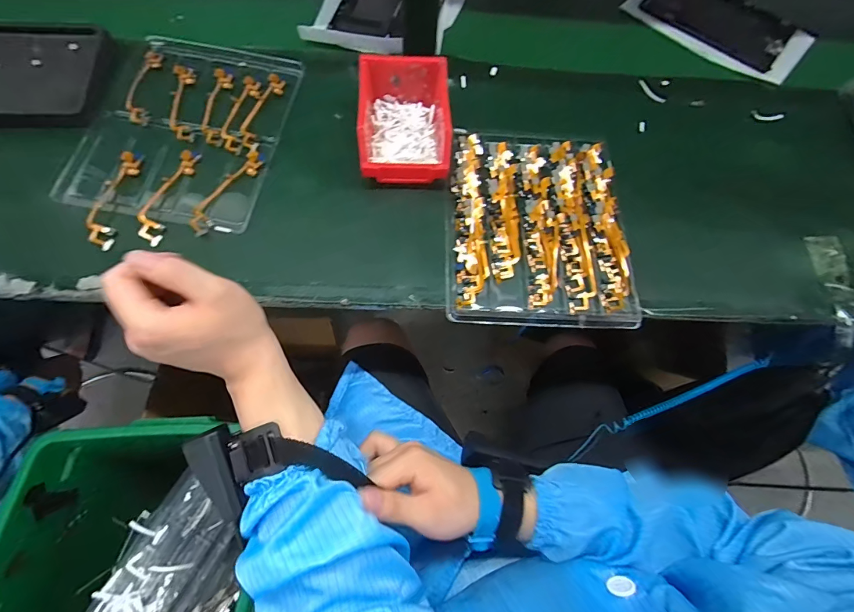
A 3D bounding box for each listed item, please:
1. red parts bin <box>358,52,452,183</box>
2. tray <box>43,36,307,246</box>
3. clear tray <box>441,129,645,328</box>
[{"bbox_3d":[-0.028,-0.231,0.480,0.105,0.068,0.150,-1,68,-4],"label":"red parts bin"},{"bbox_3d":[-0.303,-0.223,0.491,0.221,0.011,0.324,10,68,1],"label":"tray"},{"bbox_3d":[0.137,-0.110,0.480,0.221,0.016,0.281,2,68,-2],"label":"clear tray"}]

